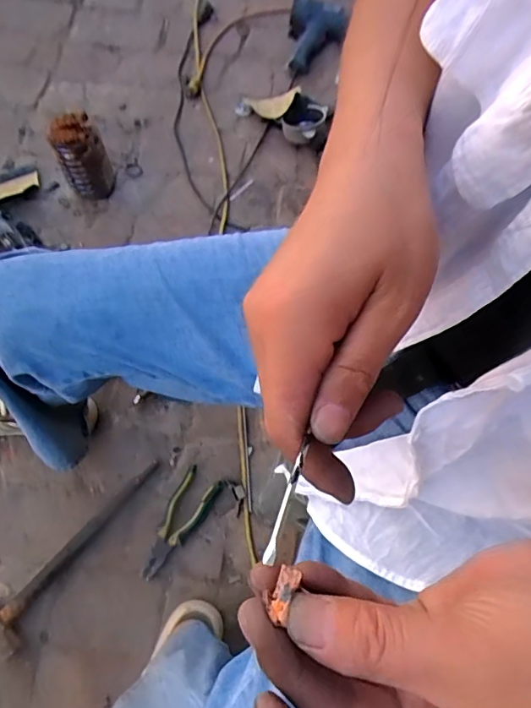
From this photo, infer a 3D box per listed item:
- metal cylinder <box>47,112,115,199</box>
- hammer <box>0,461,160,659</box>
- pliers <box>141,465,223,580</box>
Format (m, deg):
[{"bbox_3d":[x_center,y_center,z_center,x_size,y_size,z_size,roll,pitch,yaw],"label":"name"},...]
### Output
[{"bbox_3d":[-0.366,-0.392,0.977,0.088,0.156,0.081,0,70,-1],"label":"metal cylinder"},{"bbox_3d":[-0.306,0.325,0.794,0.365,0.040,0.102,-42,76,-14],"label":"hammer"},{"bbox_3d":[-0.146,0.290,0.818,0.065,0.017,0.189,27,72,8],"label":"pliers"}]

